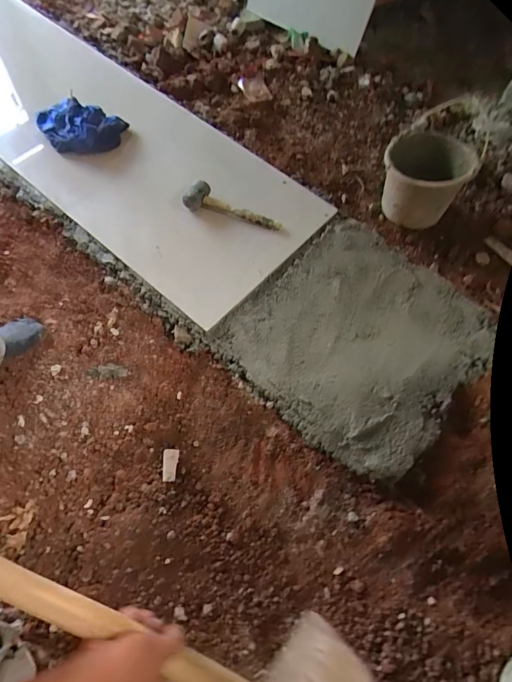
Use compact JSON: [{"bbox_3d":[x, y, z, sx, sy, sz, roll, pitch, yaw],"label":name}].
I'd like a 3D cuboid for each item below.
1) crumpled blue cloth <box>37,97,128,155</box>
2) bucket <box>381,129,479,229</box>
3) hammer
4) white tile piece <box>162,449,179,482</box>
[{"bbox_3d":[-0.567,-0.707,1.289,0.276,0.110,0.156,1,64,-3],"label":"crumpled blue cloth"},{"bbox_3d":[0.516,-0.486,1.185,0.232,0.228,0.232,-2,64,-2],"label":"bucket"},{"bbox_3d":[-0.073,-0.393,1.173,0.305,0.057,0.095,24,66,10],"label":"hammer"},{"bbox_3d":[-0.198,0.284,0.889,0.036,0.006,0.078,10,44,-11],"label":"white tile piece"}]

